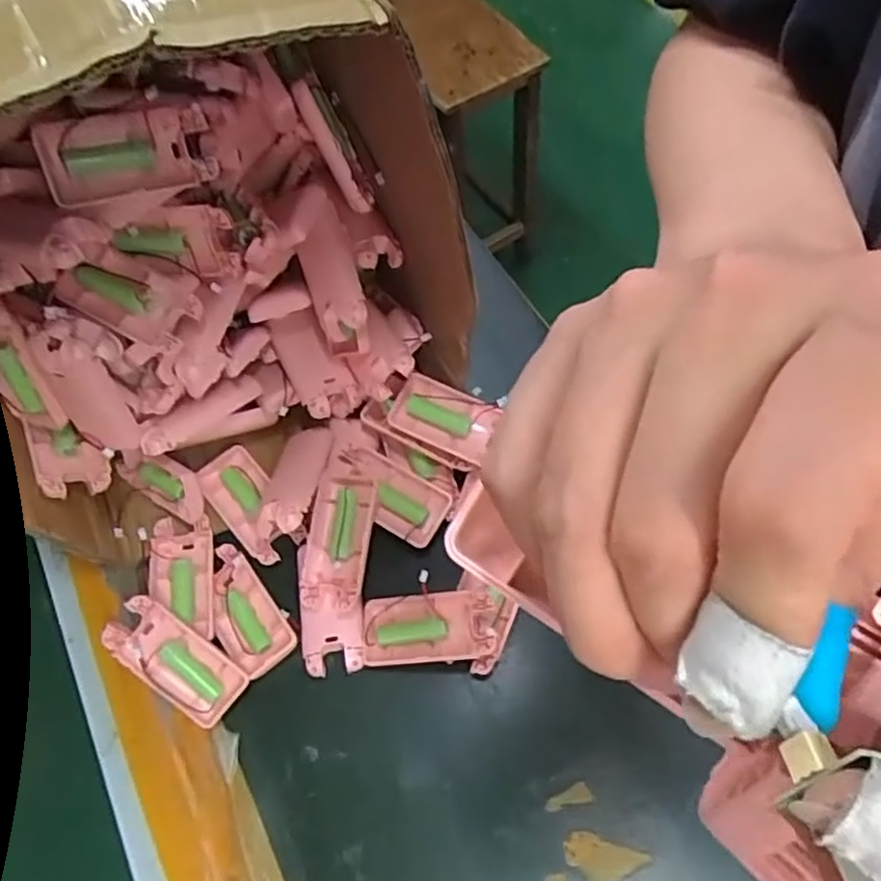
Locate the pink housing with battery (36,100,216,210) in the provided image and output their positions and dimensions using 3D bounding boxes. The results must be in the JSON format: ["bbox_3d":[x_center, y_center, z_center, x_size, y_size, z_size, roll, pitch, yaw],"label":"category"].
[{"bbox_3d":[-0.187,-0.172,0.413,0.095,0.047,0.034,-25,61,-13],"label":"pink housing with battery"}]

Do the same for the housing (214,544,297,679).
[{"bbox_3d":[-0.144,0.123,0.501,0.044,0.021,0.092,-35,66,-16],"label":"housing"}]

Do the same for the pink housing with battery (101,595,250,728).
[{"bbox_3d":[-0.177,0.148,0.462,0.095,0.018,0.044,39,65,-2],"label":"pink housing with battery"}]

